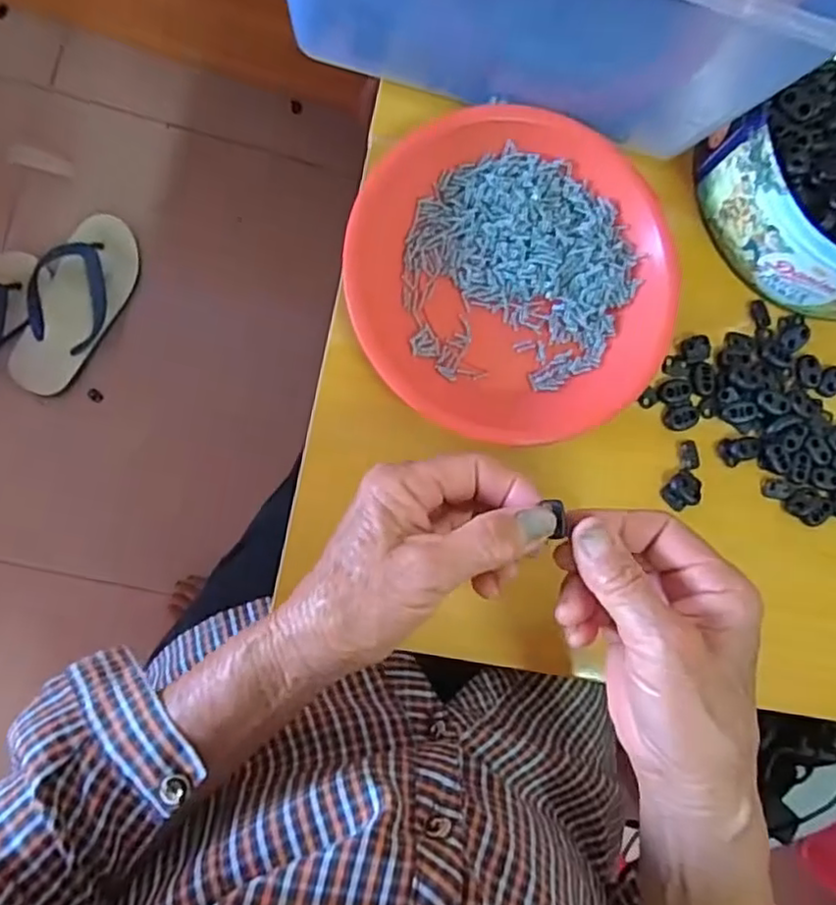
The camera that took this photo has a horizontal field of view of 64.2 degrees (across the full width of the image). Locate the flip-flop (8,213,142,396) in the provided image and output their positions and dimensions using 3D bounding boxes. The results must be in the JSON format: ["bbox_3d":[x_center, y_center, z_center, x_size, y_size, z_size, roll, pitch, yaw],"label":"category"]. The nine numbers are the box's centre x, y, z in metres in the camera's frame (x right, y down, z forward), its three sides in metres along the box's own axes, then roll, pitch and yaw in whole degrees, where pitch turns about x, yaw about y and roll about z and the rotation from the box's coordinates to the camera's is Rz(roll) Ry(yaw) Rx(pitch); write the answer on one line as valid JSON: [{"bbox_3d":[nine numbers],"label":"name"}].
[{"bbox_3d":[-0.433,-0.188,0.838,0.099,0.038,0.239,30,82,-5],"label":"flip-flop"}]

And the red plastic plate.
[{"bbox_3d":[0.058,-0.104,0.398,0.189,0.031,0.189,1,85,-9],"label":"red plastic plate"}]

